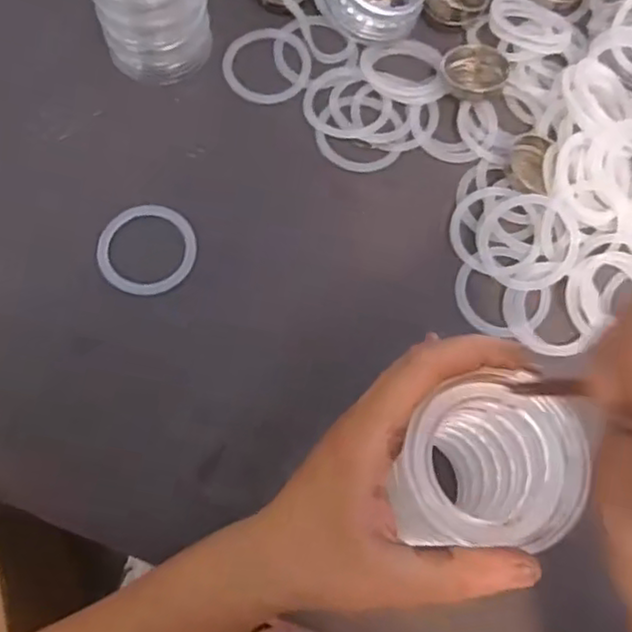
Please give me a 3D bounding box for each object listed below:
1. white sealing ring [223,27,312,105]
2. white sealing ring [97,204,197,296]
[{"bbox_3d":[-0.034,-0.172,0.465,0.060,0.005,0.059,1,72,-4],"label":"white sealing ring"},{"bbox_3d":[-0.102,-0.042,0.412,0.056,0.005,0.060,1,72,-4],"label":"white sealing ring"}]

